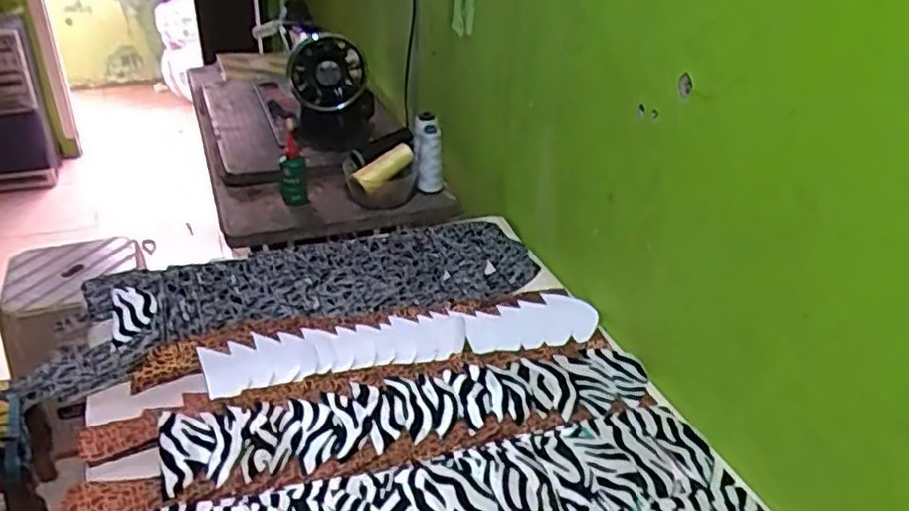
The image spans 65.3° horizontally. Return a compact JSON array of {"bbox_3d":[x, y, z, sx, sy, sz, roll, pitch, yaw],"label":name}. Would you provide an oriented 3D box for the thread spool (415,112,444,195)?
[{"bbox_3d":[-0.044,-0.175,1.200,0.051,0.138,0.051,-3,6,0],"label":"thread spool"}]

